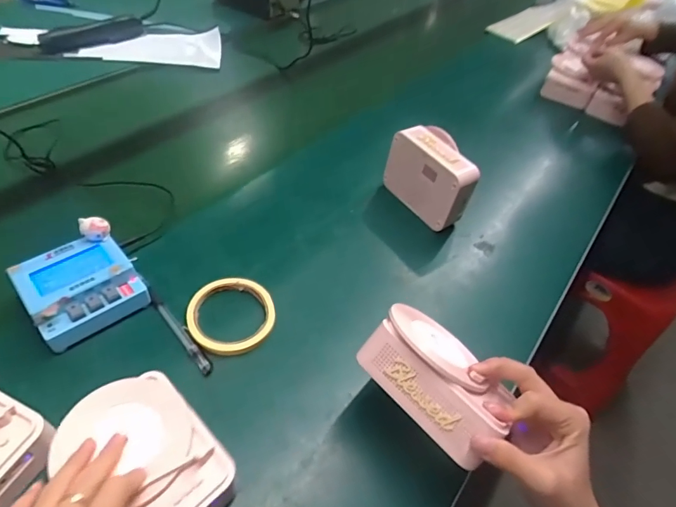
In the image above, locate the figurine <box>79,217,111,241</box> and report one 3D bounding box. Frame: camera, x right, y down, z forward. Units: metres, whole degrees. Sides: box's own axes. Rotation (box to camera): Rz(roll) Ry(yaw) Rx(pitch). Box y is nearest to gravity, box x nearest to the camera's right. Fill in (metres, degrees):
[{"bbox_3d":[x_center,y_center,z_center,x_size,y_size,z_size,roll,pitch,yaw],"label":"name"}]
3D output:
[{"bbox_3d":[-0.267,-0.028,0.480,0.027,0.027,0.019,-32,56,-25],"label":"figurine"}]

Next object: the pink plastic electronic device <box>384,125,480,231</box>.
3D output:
[{"bbox_3d":[0.133,-0.105,0.618,0.069,0.107,0.128,-28,55,-23],"label":"pink plastic electronic device"}]

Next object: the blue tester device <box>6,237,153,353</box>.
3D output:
[{"bbox_3d":[-0.270,0.040,0.465,0.106,0.058,0.099,-32,57,-25],"label":"blue tester device"}]

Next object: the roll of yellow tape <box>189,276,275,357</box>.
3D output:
[{"bbox_3d":[-0.118,0.067,0.484,0.091,0.015,0.092,0,49,0],"label":"roll of yellow tape"}]

